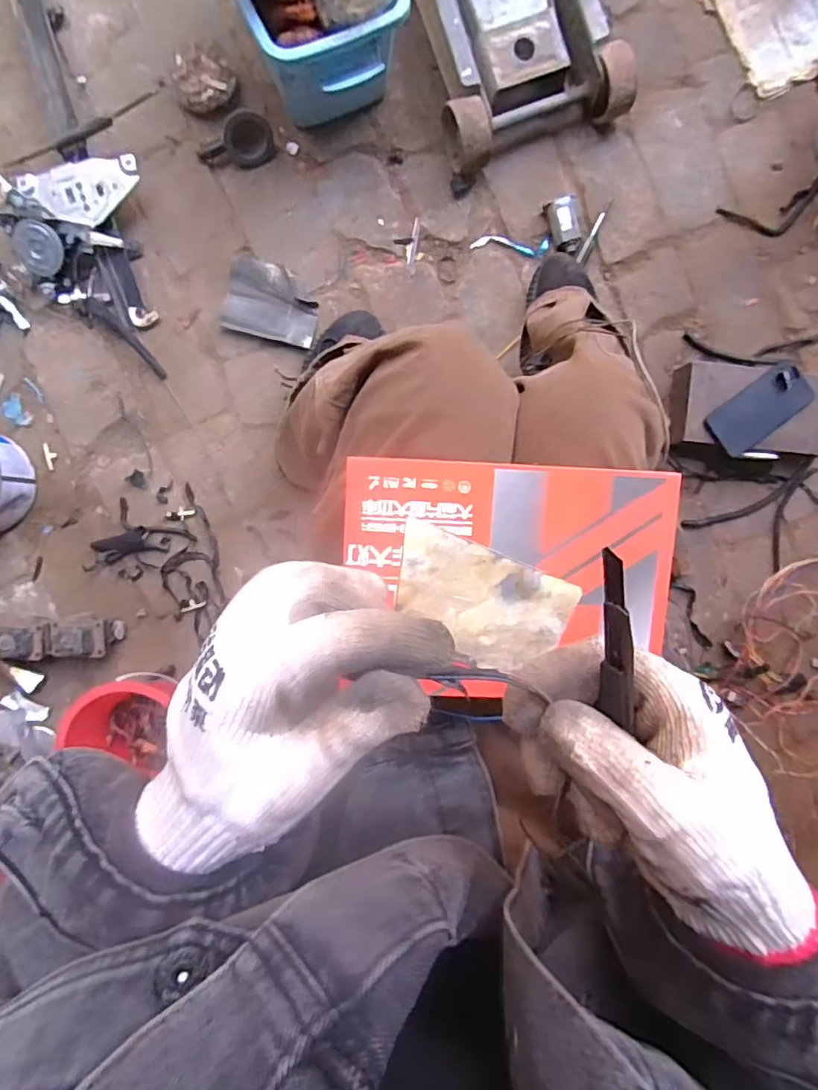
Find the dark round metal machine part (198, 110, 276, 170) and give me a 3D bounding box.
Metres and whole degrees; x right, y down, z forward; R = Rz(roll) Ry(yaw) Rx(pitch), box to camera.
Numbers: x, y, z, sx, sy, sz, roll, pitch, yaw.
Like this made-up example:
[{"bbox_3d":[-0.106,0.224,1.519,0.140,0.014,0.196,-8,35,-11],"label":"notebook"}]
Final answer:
[{"bbox_3d":[-0.243,-0.562,0.815,0.107,0.041,0.058,-29,95,1],"label":"dark round metal machine part"}]

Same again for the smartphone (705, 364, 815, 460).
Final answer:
[{"bbox_3d":[0.506,-0.195,0.837,0.142,0.009,0.082,-39,107,8],"label":"smartphone"}]

